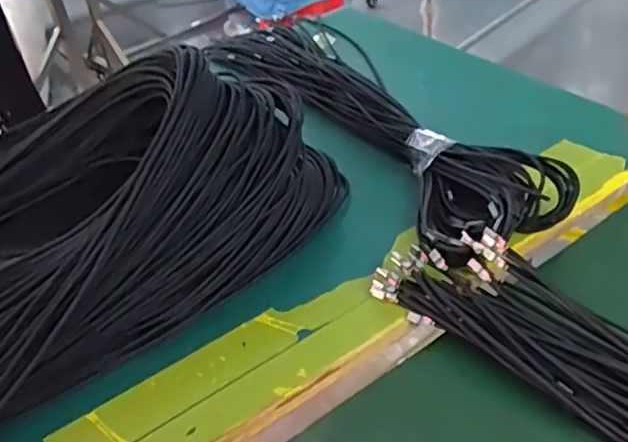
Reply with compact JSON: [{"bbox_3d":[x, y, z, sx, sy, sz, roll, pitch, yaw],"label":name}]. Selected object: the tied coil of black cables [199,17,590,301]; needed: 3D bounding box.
[{"bbox_3d":[0.056,-0.142,0.750,0.195,0.050,0.628,-22,41,-17],"label":"tied coil of black cables"}]

